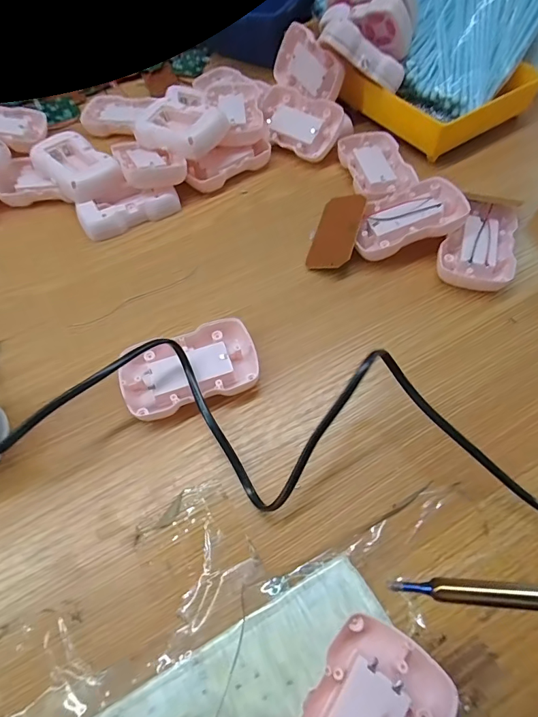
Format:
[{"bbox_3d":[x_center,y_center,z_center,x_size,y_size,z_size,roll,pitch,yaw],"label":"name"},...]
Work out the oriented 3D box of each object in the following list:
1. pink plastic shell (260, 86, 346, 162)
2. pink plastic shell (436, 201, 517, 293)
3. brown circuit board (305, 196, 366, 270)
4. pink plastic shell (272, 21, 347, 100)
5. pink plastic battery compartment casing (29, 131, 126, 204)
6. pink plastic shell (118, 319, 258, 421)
[{"bbox_3d":[0.030,-0.232,0.403,0.088,0.020,0.054,34,98,17],"label":"pink plastic shell"},{"bbox_3d":[0.167,-0.091,0.325,0.053,0.020,0.087,19,61,12],"label":"pink plastic shell"},{"bbox_3d":[0.055,-0.104,0.331,0.036,0.004,0.071,9,70,29],"label":"brown circuit board"},{"bbox_3d":[0.042,-0.299,0.413,0.018,0.051,0.093,-20,58,-38],"label":"pink plastic shell"},{"bbox_3d":[-0.174,-0.173,0.365,0.085,0.019,0.049,40,68,22],"label":"pink plastic battery compartment casing"},{"bbox_3d":[-0.052,0.007,0.270,0.088,0.021,0.053,-17,60,-9],"label":"pink plastic shell"}]

